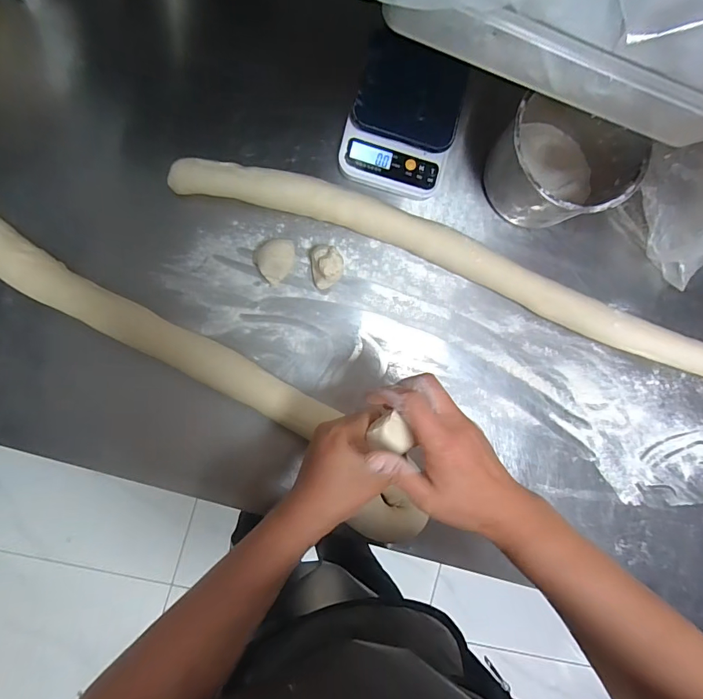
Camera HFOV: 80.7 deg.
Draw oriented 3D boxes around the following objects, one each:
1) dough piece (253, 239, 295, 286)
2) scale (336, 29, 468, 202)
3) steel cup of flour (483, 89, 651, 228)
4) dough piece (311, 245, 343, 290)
[{"bbox_3d":[-0.090,-0.108,0.497,0.048,0.035,0.044,0,87,-8],"label":"dough piece"},{"bbox_3d":[0.065,-0.287,0.517,0.136,0.050,0.170,15,85,-7],"label":"scale"},{"bbox_3d":[0.250,-0.225,0.507,0.155,0.115,0.144,0,87,-8],"label":"steel cup of flour"},{"bbox_3d":[-0.030,-0.103,0.499,0.034,0.042,0.052,-10,88,-8],"label":"dough piece"}]

